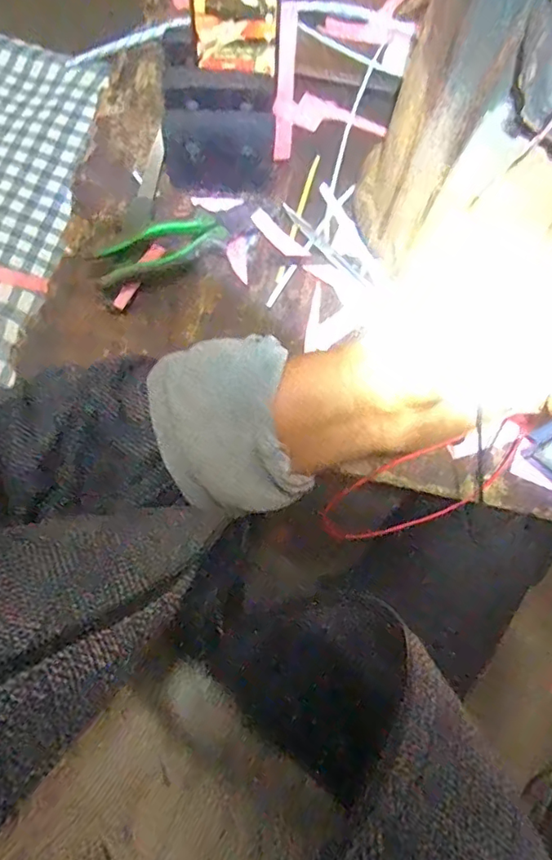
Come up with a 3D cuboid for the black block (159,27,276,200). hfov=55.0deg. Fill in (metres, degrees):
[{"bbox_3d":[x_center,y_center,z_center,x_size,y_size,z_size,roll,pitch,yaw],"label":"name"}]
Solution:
[{"bbox_3d":[-0.054,-0.300,0.513,0.106,0.074,0.114,3,76,-1],"label":"black block"}]

